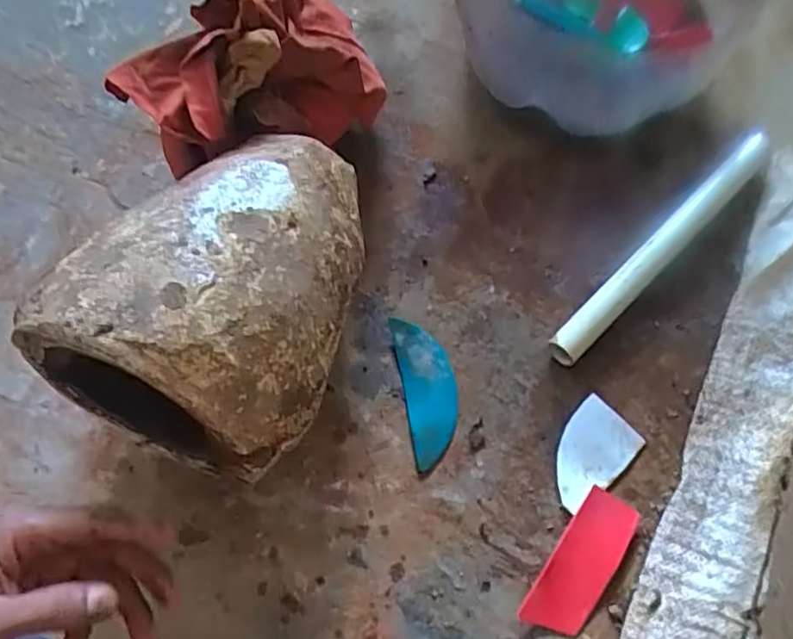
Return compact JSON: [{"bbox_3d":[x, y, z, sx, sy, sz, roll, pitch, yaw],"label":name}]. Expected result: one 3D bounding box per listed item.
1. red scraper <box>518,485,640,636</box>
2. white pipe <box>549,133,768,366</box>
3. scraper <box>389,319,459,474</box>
[{"bbox_3d":[0.134,0.178,0.480,0.044,0.004,0.107,32,74,12],"label":"red scraper"},{"bbox_3d":[0.218,-0.062,0.544,0.026,0.018,0.263,43,76,15],"label":"white pipe"},{"bbox_3d":[0.026,0.055,0.527,0.042,0.005,0.118,-9,71,-5],"label":"scraper"}]

